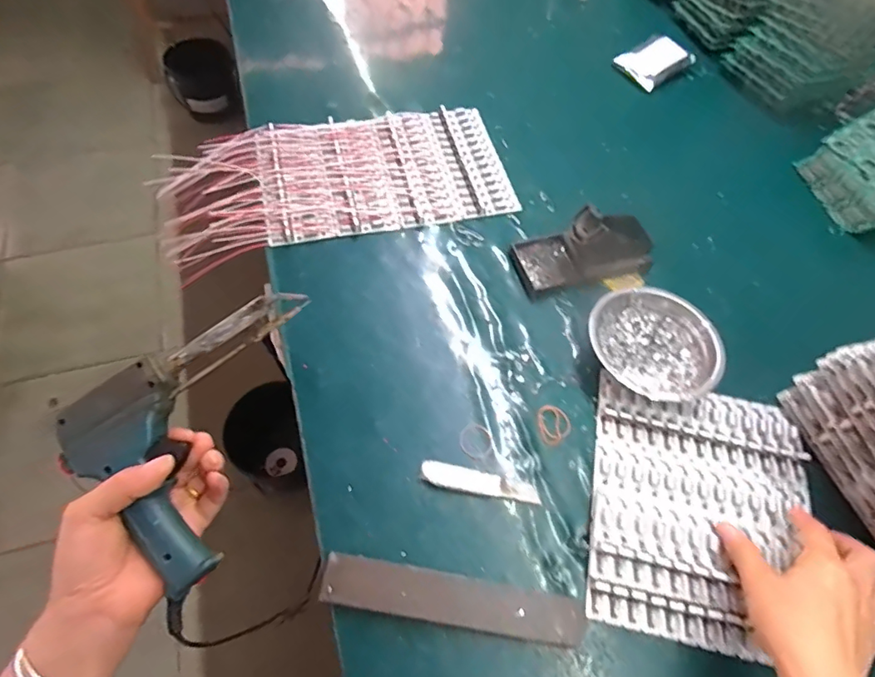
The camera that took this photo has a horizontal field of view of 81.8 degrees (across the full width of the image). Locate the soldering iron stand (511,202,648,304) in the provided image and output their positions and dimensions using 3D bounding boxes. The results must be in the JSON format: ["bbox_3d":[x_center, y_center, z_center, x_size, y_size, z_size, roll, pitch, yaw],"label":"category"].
[{"bbox_3d":[0.162,-0.103,0.554,0.146,0.058,0.073,-13,63,-10],"label":"soldering iron stand"}]

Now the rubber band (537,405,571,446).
[{"bbox_3d":[0.111,0.081,0.479,0.030,0.004,0.039,-4,62,-6],"label":"rubber band"}]

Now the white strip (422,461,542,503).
[{"bbox_3d":[0.038,0.125,0.441,0.102,0.011,0.022,11,61,2],"label":"white strip"}]

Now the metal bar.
[{"bbox_3d":[0.014,0.202,0.388,0.202,0.009,0.036,11,71,0],"label":"metal bar"}]

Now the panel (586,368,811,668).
[{"bbox_3d":[0.232,0.144,0.441,0.187,0.025,0.219,12,62,5],"label":"panel"}]

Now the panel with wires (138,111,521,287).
[{"bbox_3d":[-0.121,-0.200,0.623,0.416,0.049,0.213,-16,64,-12],"label":"panel with wires"}]

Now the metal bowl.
[{"bbox_3d":[0.215,0.004,0.509,0.123,0.037,0.114,2,62,-3],"label":"metal bowl"}]

